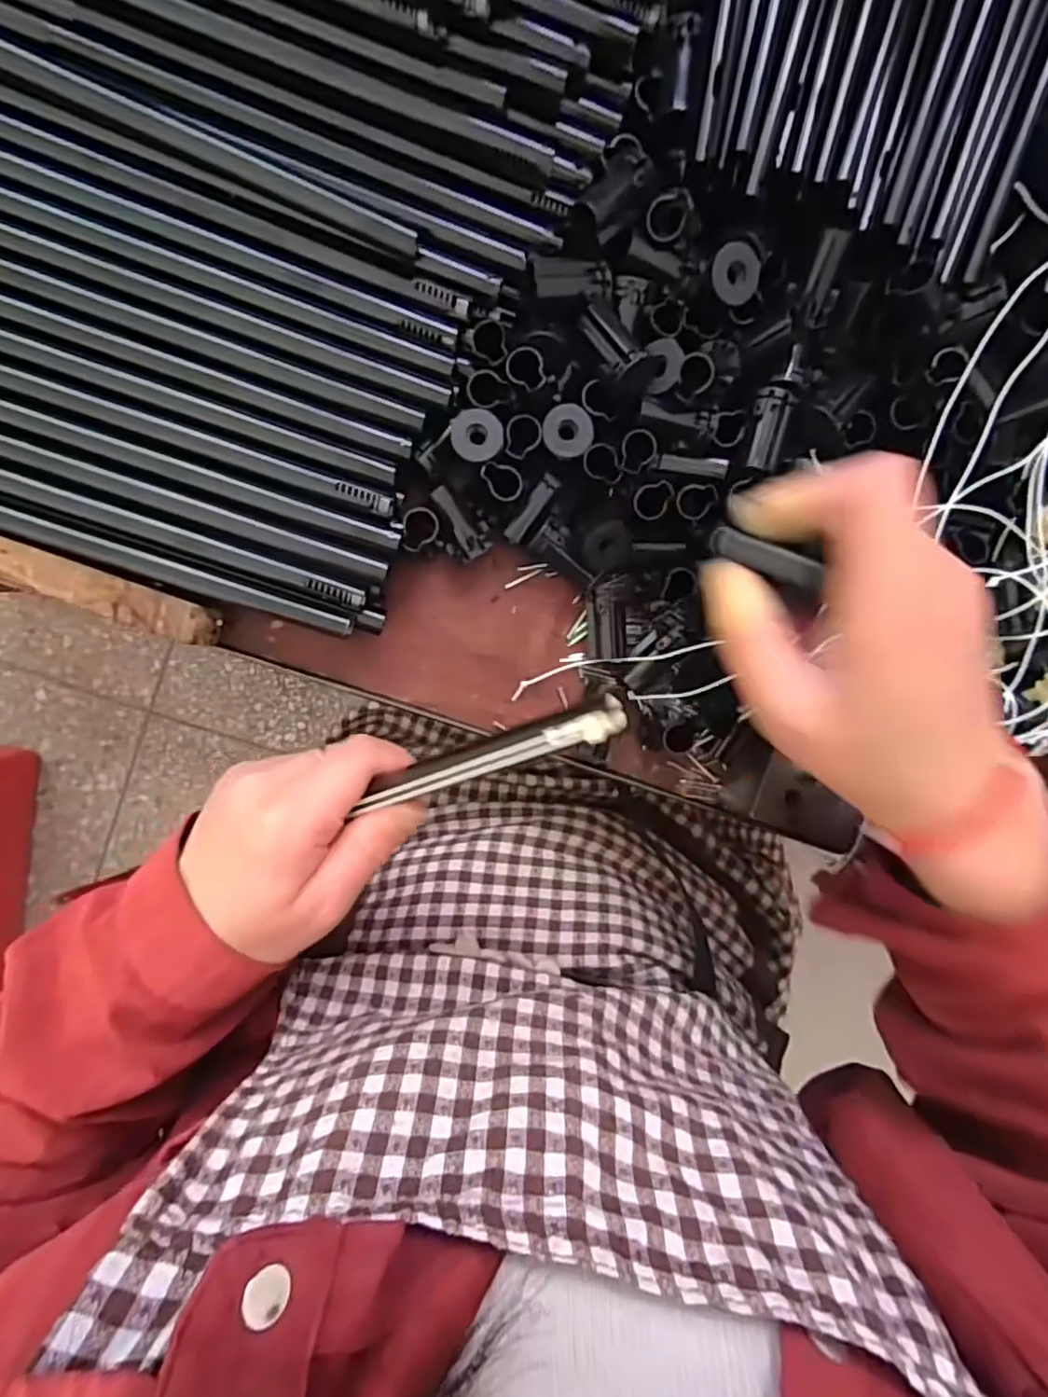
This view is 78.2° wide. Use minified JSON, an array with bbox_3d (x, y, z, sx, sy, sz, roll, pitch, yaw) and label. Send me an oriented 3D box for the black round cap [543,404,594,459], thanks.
[{"bbox_3d":[0.019,-0.115,0.277,0.021,0.004,0.022,-1,100,-6],"label":"black round cap"}]

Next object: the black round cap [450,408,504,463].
[{"bbox_3d":[-0.020,-0.111,0.272,0.021,0.004,0.021,-4,97,-8],"label":"black round cap"}]

